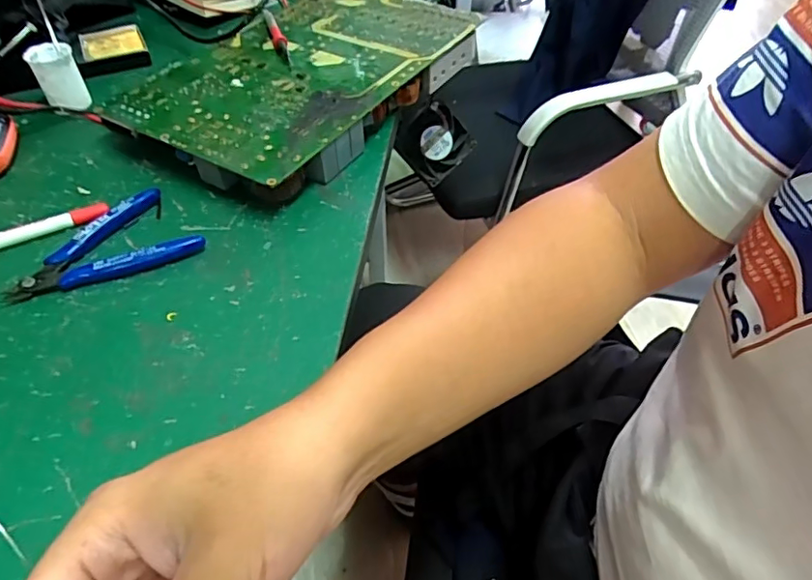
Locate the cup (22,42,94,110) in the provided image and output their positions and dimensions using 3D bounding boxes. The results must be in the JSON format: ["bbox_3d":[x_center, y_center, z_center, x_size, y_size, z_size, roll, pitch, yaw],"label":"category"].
[{"bbox_3d":[-0.306,-0.187,0.478,0.035,0.049,0.036,-25,53,-22],"label":"cup"}]

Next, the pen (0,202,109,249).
[{"bbox_3d":[-0.278,-0.035,0.371,0.135,0.013,0.011,-22,52,-19],"label":"pen"}]

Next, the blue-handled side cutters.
[{"bbox_3d":[-0.209,-0.033,0.373,0.117,0.014,0.072,-21,52,-19],"label":"blue-handled side cutters"}]

